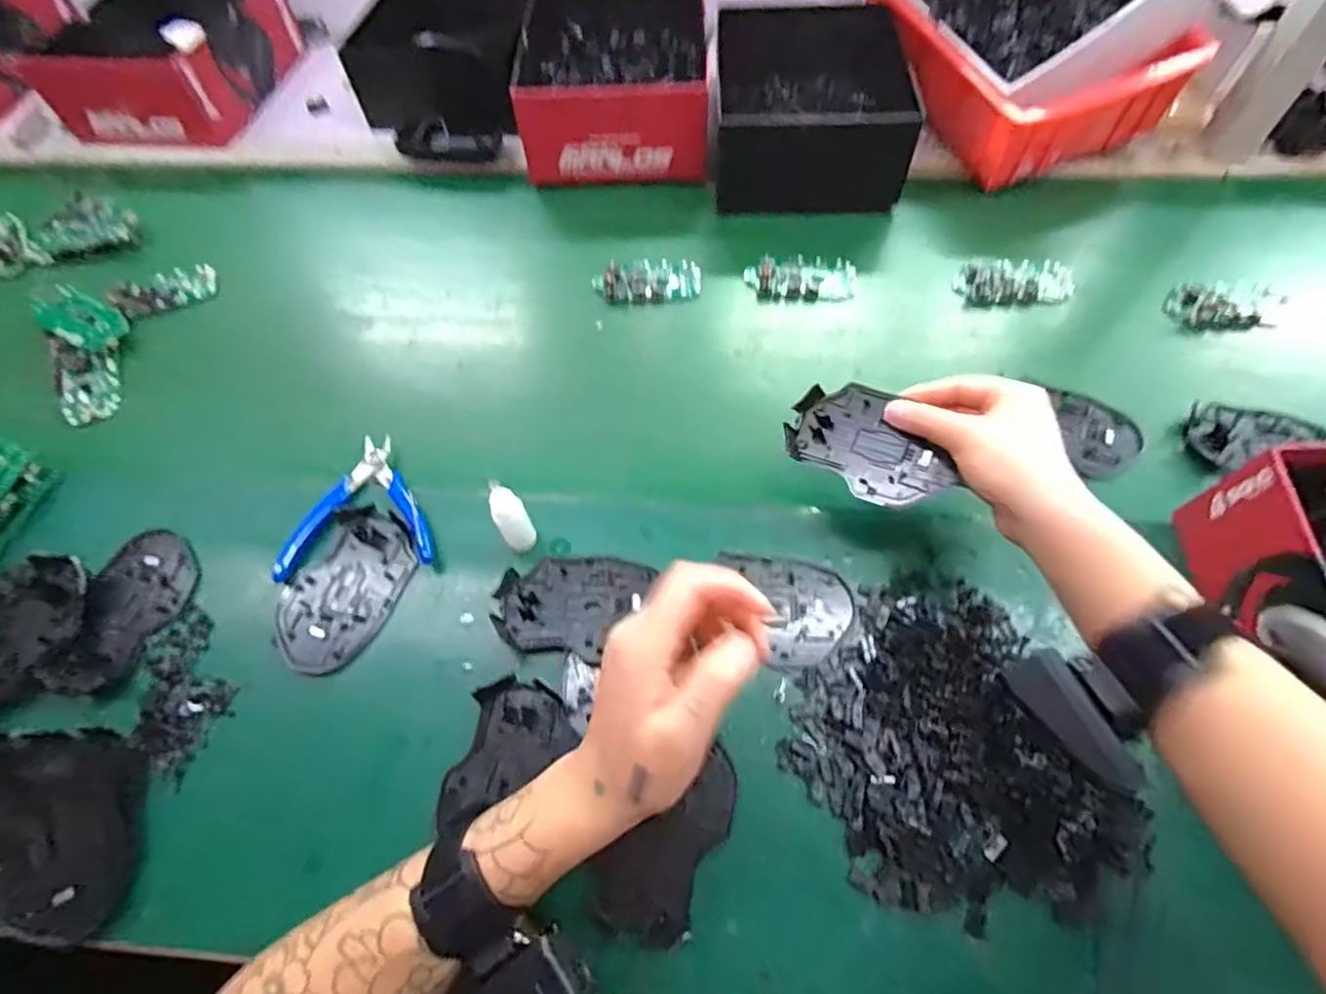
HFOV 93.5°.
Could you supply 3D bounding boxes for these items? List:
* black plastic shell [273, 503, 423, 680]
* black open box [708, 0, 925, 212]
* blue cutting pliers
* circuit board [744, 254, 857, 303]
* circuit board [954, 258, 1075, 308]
[{"bbox_3d":[-0.223,0.064,0.439,0.075,0.012,0.113,23,64,16],"label":"black plastic shell"},{"bbox_3d":[0.149,-0.401,0.641,0.178,0.086,0.217,2,60,5],"label":"black open box"},{"bbox_3d":[-0.226,0.004,0.462,0.108,0.011,0.114,-10,62,-2],"label":"blue cutting pliers"},{"bbox_3d":[0.129,-0.203,0.577,0.099,0.014,0.048,0,60,4],"label":"circuit board"},{"bbox_3d":[0.318,-0.196,0.563,0.102,0.017,0.044,-1,62,2],"label":"circuit board"}]

